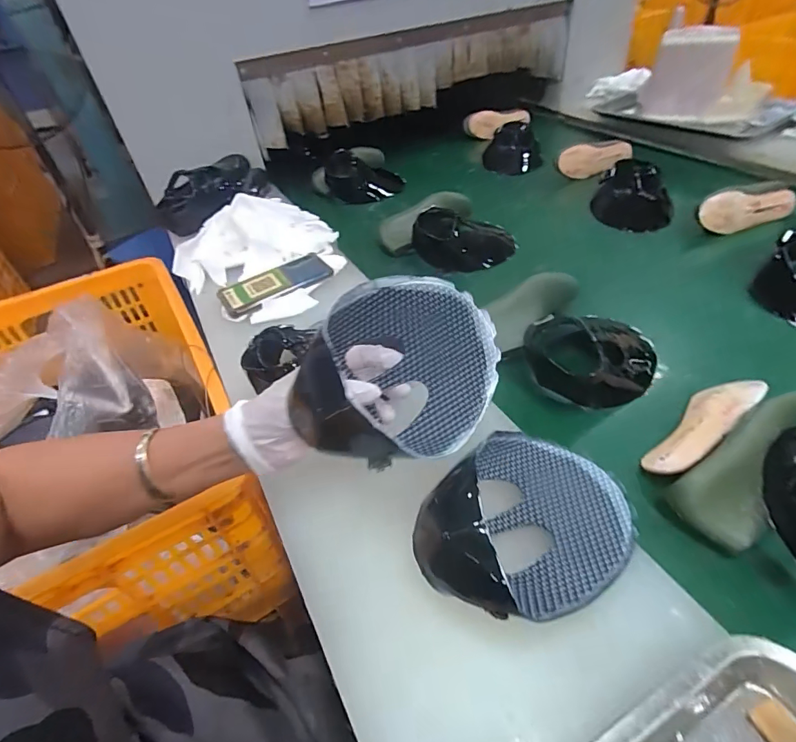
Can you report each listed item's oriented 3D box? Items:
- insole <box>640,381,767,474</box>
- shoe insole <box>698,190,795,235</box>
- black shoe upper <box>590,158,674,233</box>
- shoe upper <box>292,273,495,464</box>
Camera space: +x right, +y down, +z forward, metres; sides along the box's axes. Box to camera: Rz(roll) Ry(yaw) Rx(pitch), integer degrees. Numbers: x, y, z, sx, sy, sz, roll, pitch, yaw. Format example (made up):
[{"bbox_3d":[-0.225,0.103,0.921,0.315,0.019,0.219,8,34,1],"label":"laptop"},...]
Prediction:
[{"bbox_3d":[0.314,0.055,0.449,0.157,0.016,0.054,-37,21,-22],"label":"insole"},{"bbox_3d":[0.576,-0.263,0.719,0.175,0.068,0.026,-12,44,-7],"label":"shoe insole"},{"bbox_3d":[0.427,-0.317,0.790,0.131,0.071,0.131,16,48,21],"label":"black shoe upper"},{"bbox_3d":[0.010,-0.002,0.345,0.188,0.143,0.071,-7,2,-27],"label":"shoe upper"}]

